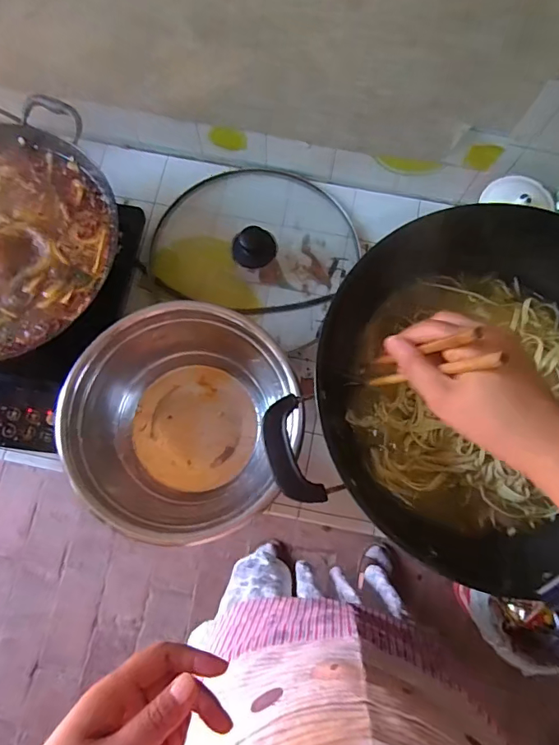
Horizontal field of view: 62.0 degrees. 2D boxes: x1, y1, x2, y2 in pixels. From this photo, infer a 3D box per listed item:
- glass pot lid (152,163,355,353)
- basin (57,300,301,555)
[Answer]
[{"bbox_3d":[-0.035,-0.197,0.681,0.280,0.068,0.248,21,78,5],"label":"glass pot lid"},{"bbox_3d":[-0.115,0.057,0.583,0.249,0.118,0.264,0,77,0],"label":"basin"}]

